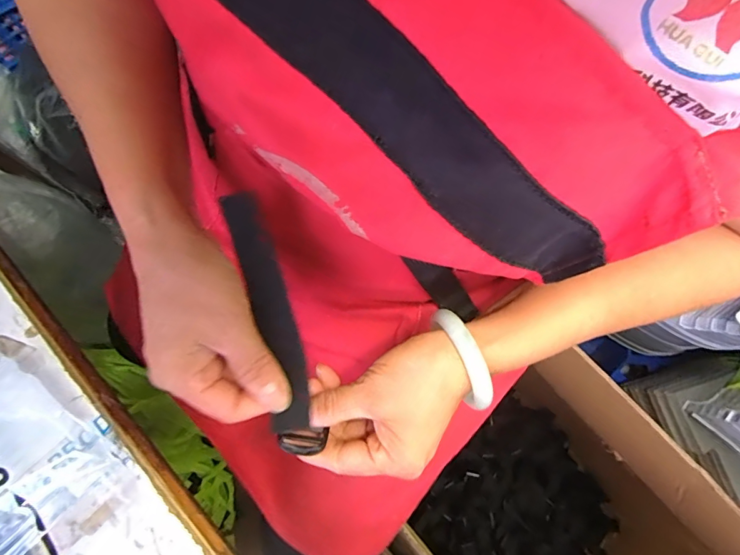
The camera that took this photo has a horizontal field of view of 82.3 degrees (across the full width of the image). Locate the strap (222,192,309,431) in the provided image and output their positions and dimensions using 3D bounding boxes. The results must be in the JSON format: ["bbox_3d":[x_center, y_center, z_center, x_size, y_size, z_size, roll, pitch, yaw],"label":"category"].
[{"bbox_3d":[-0.060,0.021,0.248,0.025,0.011,0.139,-14,97,-5],"label":"strap"}]

